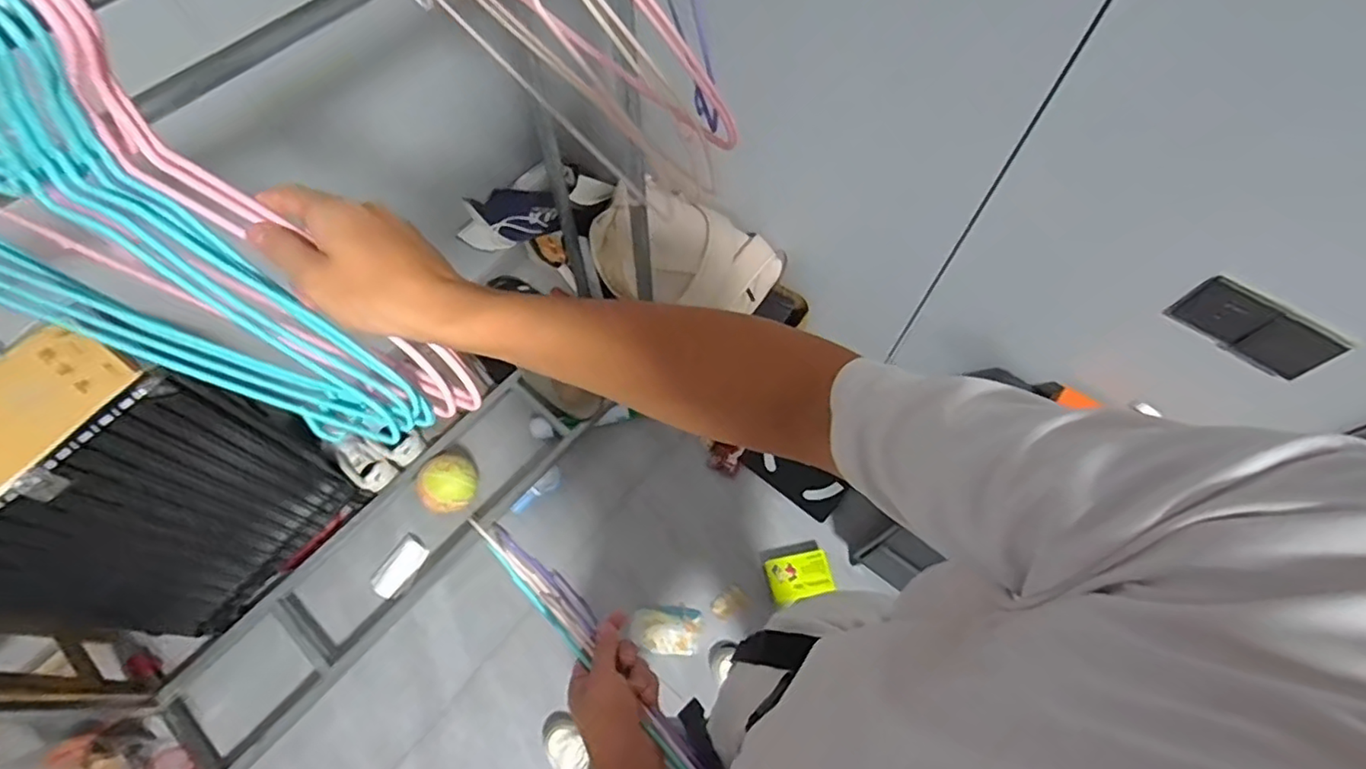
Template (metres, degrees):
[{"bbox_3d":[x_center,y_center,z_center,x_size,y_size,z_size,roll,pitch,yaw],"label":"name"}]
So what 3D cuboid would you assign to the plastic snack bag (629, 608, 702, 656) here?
[{"bbox_3d":[-0.043,0.582,1.438,0.158,0.055,0.102,2,64,1],"label":"plastic snack bag"}]

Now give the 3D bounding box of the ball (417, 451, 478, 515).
[{"bbox_3d":[-0.597,0.251,1.539,0.137,0.114,0.149,0,64,0],"label":"ball"}]

